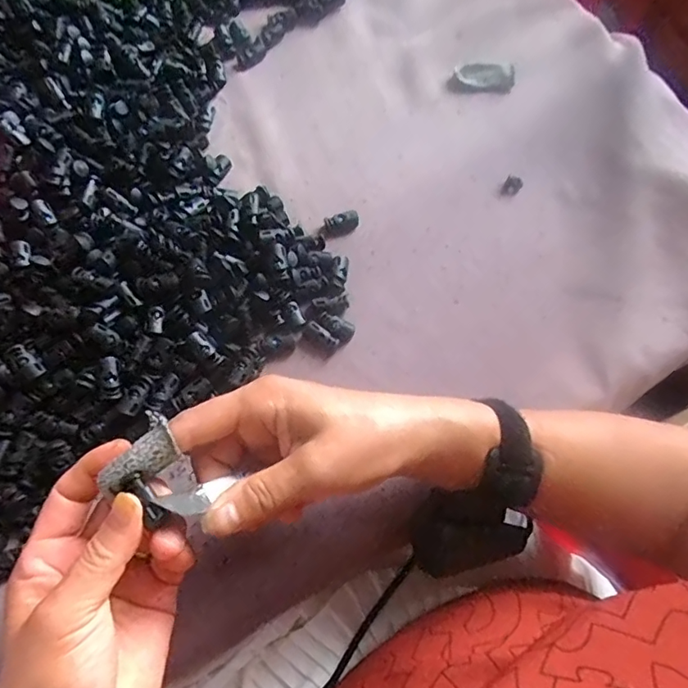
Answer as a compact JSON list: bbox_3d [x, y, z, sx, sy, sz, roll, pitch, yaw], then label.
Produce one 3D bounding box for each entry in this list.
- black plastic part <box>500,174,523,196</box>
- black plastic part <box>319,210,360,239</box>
[{"bbox_3d":[0.145,-0.135,0.442,0.014,0.006,0.020,31,71,9],"label":"black plastic part"},{"bbox_3d":[-0.003,-0.095,0.409,0.034,0.008,0.018,-25,71,-13],"label":"black plastic part"}]

